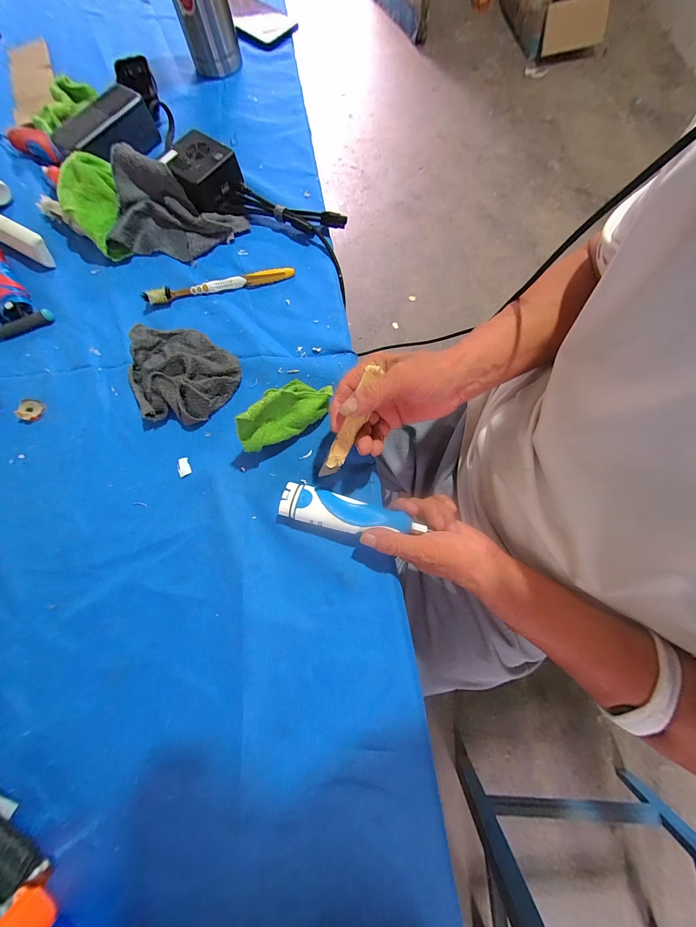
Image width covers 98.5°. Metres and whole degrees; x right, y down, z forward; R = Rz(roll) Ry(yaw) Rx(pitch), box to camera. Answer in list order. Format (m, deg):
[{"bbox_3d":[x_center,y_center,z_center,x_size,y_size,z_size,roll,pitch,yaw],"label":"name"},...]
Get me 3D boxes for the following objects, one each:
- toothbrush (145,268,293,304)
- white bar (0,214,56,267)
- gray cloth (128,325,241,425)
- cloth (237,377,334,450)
[{"bbox_3d":[-0.162,-0.229,0.380,0.185,0.016,0.013,-13,76,-2],"label":"toothbrush"},{"bbox_3d":[-0.454,-0.309,0.402,0.148,0.030,0.028,32,79,9],"label":"white bar"},{"bbox_3d":[-0.201,-0.108,0.345,0.134,0.027,0.110,39,80,10],"label":"gray cloth"},{"bbox_3d":[-0.067,-0.057,0.313,0.110,0.052,0.049,-31,77,-6],"label":"cloth"}]

